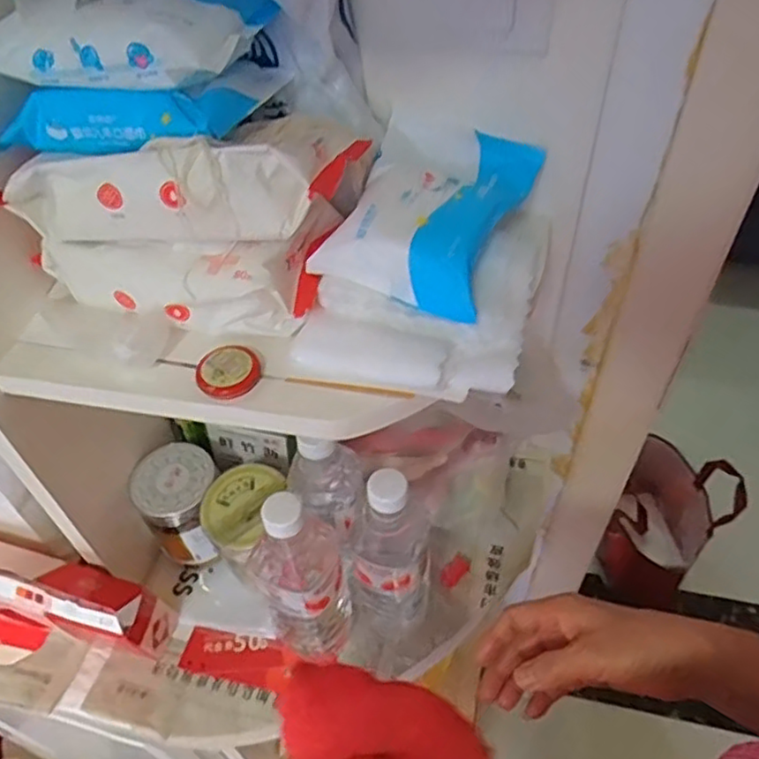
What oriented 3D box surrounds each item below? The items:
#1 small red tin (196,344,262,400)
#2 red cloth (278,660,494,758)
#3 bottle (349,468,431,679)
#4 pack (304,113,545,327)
[{"bbox_3d":[-0.095,-0.005,0.411,0.037,0.014,0.039,-1,48,2],"label":"small red tin"},{"bbox_3d":[-0.004,0.253,0.433,0.156,0.050,0.105,37,60,-11],"label":"red cloth"},{"bbox_3d":[0.008,0.169,0.539,0.064,0.233,0.076,0,49,3],"label":"bottle"},{"bbox_3d":[0.040,-0.121,0.447,0.105,0.038,0.160,17,52,17],"label":"pack"}]

